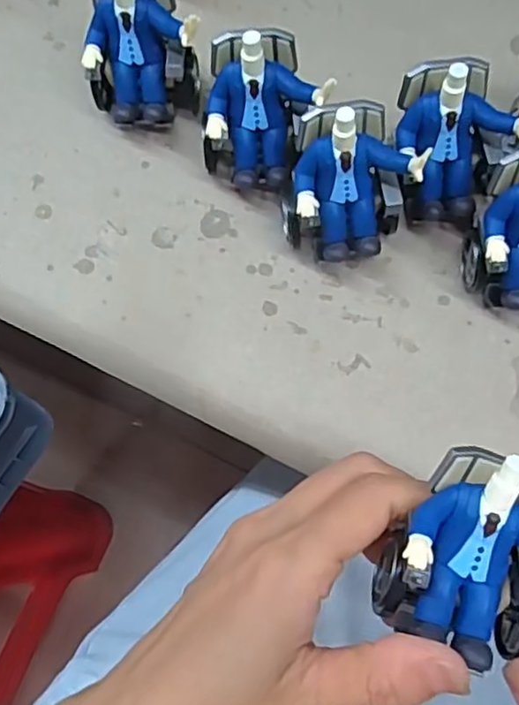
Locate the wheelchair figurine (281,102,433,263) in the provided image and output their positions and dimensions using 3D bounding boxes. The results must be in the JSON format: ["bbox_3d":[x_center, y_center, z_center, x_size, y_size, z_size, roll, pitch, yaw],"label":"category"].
[{"bbox_3d":[0.038,-0.067,0.273,0.048,0.066,0.048,14,74,5],"label":"wheelchair figurine"}]

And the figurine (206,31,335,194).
[{"bbox_3d":[0.001,-0.101,0.284,0.051,0.063,0.049,14,74,5],"label":"figurine"}]

